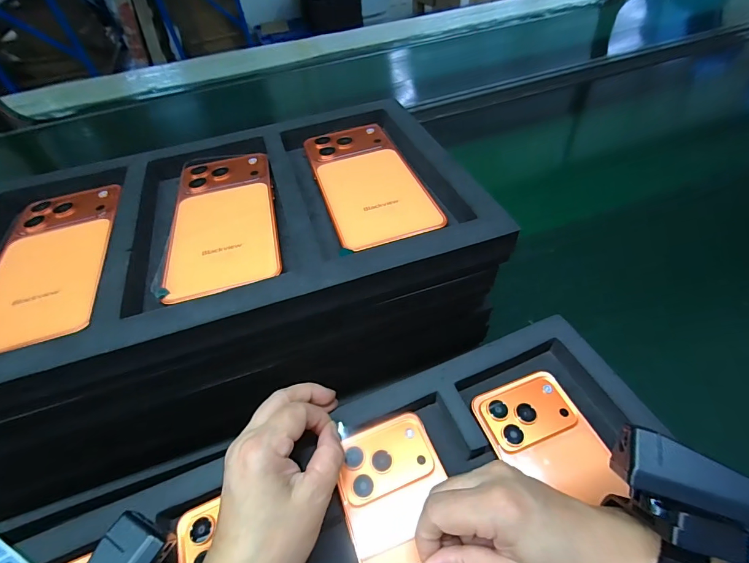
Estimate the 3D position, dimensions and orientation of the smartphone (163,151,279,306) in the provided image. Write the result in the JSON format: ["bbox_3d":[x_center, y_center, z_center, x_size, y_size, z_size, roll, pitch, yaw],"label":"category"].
[{"bbox_3d":[-0.113,-0.051,0.271,0.075,0.006,0.156,-14,49,-6],"label":"smartphone"}]

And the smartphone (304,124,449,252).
[{"bbox_3d":[-0.007,-0.084,0.289,0.075,0.006,0.154,-17,49,-8],"label":"smartphone"}]

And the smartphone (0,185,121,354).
[{"bbox_3d":[-0.228,-0.016,0.255,0.074,0.014,0.148,-18,49,-9],"label":"smartphone"}]

